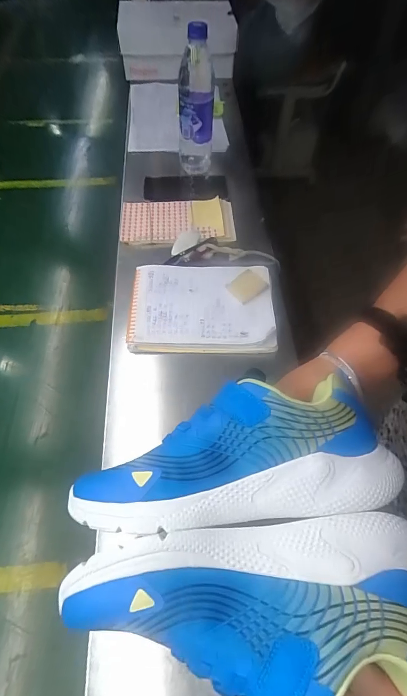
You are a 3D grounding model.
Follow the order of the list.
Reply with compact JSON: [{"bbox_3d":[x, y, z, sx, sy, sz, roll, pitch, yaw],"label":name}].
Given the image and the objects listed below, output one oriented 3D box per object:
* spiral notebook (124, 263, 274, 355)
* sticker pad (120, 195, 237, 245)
[{"bbox_3d":[-0.002,-0.065,0.552,0.211,0.023,0.161,1,57,-1],"label":"spiral notebook"},{"bbox_3d":[-0.046,-0.228,0.647,0.198,0.019,0.104,-2,57,-3],"label":"sticker pad"}]

